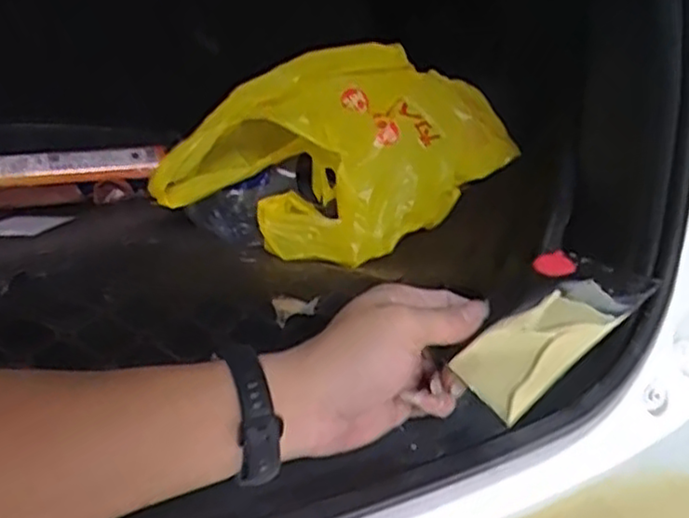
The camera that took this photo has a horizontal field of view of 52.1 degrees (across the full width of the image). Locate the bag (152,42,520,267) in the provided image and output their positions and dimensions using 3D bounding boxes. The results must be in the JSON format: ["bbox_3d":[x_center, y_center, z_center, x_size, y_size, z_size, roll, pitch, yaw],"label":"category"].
[{"bbox_3d":[0.010,-0.107,0.686,0.358,0.176,0.133,-12,15,-43],"label":"bag"}]

